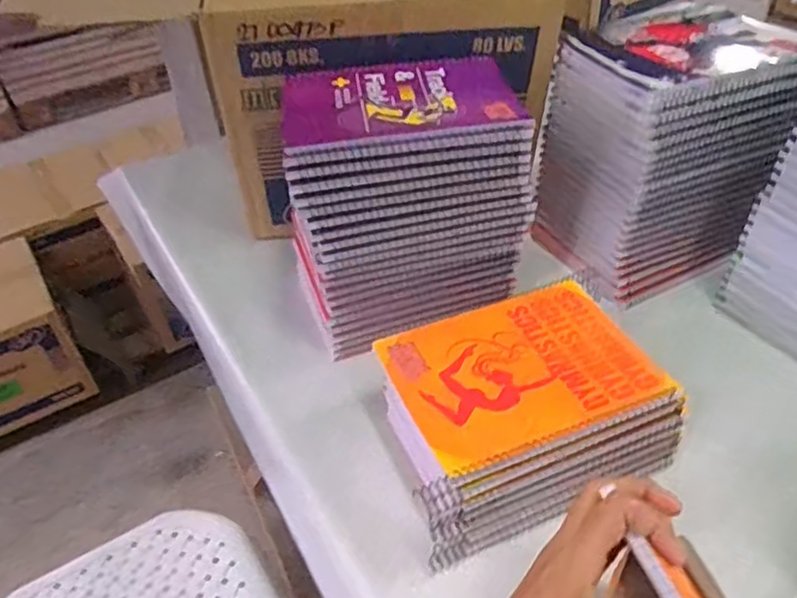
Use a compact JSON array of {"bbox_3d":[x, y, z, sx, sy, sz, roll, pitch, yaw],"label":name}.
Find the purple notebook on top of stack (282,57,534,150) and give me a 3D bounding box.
[{"bbox_3d":[0.000,-0.175,0.578,0.199,0.021,0.143,-7,40,-4],"label":"purple notebook on top of stack"}]

